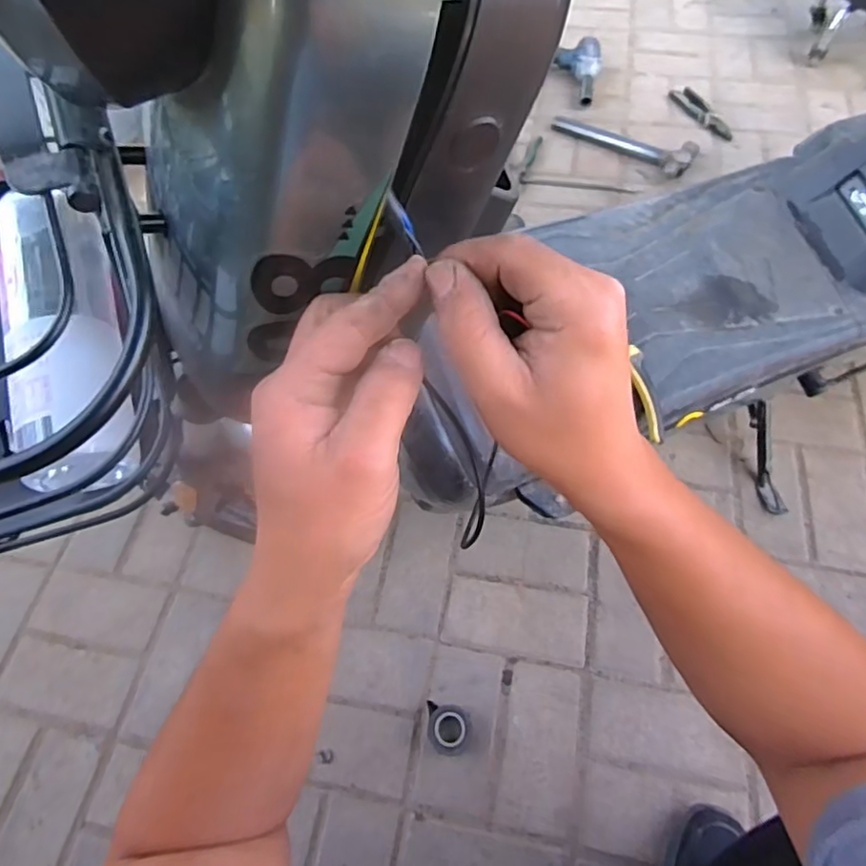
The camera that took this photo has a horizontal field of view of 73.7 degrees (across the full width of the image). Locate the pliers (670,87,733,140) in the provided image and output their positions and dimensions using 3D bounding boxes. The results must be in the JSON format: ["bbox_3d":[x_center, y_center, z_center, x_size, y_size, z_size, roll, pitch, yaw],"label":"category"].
[{"bbox_3d":[0.620,-0.735,1.329,0.062,0.022,0.186,-23,64,-11],"label":"pliers"}]

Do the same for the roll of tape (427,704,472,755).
[{"bbox_3d":[0.021,0.376,0.735,0.054,0.027,0.056,-1,61,2],"label":"roll of tape"}]

